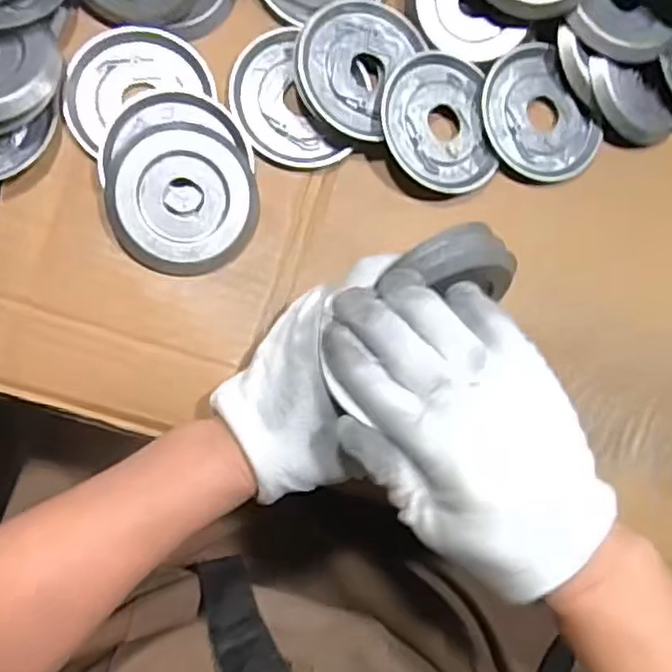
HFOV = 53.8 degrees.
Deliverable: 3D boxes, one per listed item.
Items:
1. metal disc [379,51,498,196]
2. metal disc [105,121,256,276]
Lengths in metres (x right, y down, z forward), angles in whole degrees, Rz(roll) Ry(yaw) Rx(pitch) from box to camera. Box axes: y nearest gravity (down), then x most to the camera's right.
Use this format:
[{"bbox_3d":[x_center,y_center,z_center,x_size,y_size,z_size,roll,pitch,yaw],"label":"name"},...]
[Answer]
[{"bbox_3d":[0.061,-0.131,0.410,0.072,0.012,0.084,-12,91,-21],"label":"metal disc"},{"bbox_3d":[-0.089,-0.078,0.382,0.079,0.017,0.084,0,89,-8],"label":"metal disc"}]

